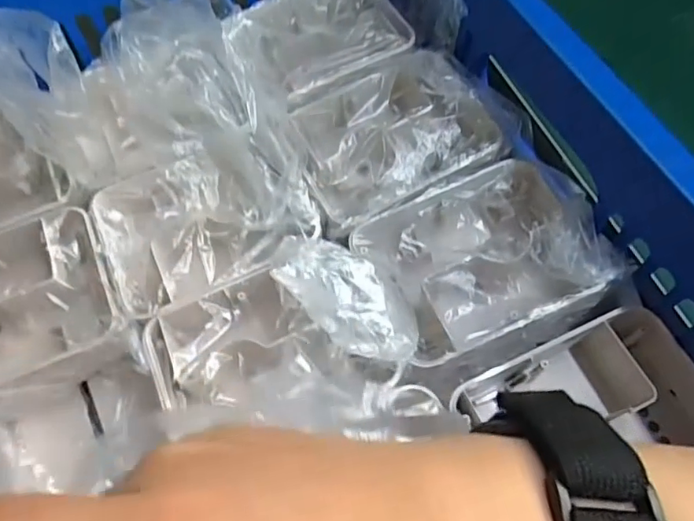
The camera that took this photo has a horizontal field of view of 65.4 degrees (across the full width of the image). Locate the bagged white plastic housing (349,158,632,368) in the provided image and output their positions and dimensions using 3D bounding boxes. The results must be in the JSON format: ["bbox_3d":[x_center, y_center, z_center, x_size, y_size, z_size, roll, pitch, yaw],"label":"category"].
[{"bbox_3d":[0.084,0.000,0.327,0.130,0.063,0.104,-22,64,-9],"label":"bagged white plastic housing"}]

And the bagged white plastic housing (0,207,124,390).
[{"bbox_3d":[-0.208,0.033,0.336,0.120,0.046,0.109,-23,64,-10],"label":"bagged white plastic housing"}]

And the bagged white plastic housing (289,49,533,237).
[{"bbox_3d":[0.037,-0.081,0.368,0.140,0.044,0.104,-23,64,-10],"label":"bagged white plastic housing"}]

